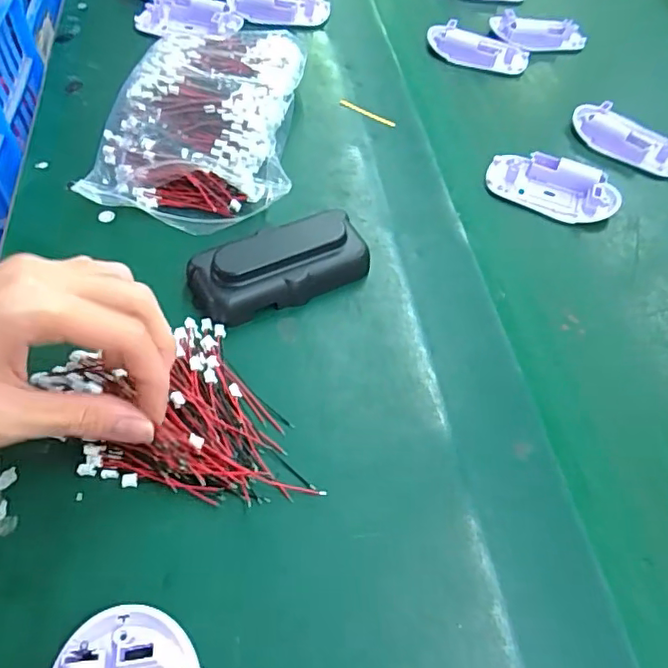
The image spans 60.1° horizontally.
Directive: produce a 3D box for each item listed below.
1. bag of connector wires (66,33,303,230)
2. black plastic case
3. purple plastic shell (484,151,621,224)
[{"bbox_3d":[-0.097,-0.159,0.424,0.135,0.044,0.190,4,54,-2],"label":"bag of connector wires"},{"bbox_3d":[-0.032,-0.042,0.348,0.105,0.029,0.042,-18,57,-16],"label":"black plastic case"},{"bbox_3d":[0.164,-0.112,0.434,0.095,0.019,0.046,27,56,14],"label":"purple plastic shell"}]

